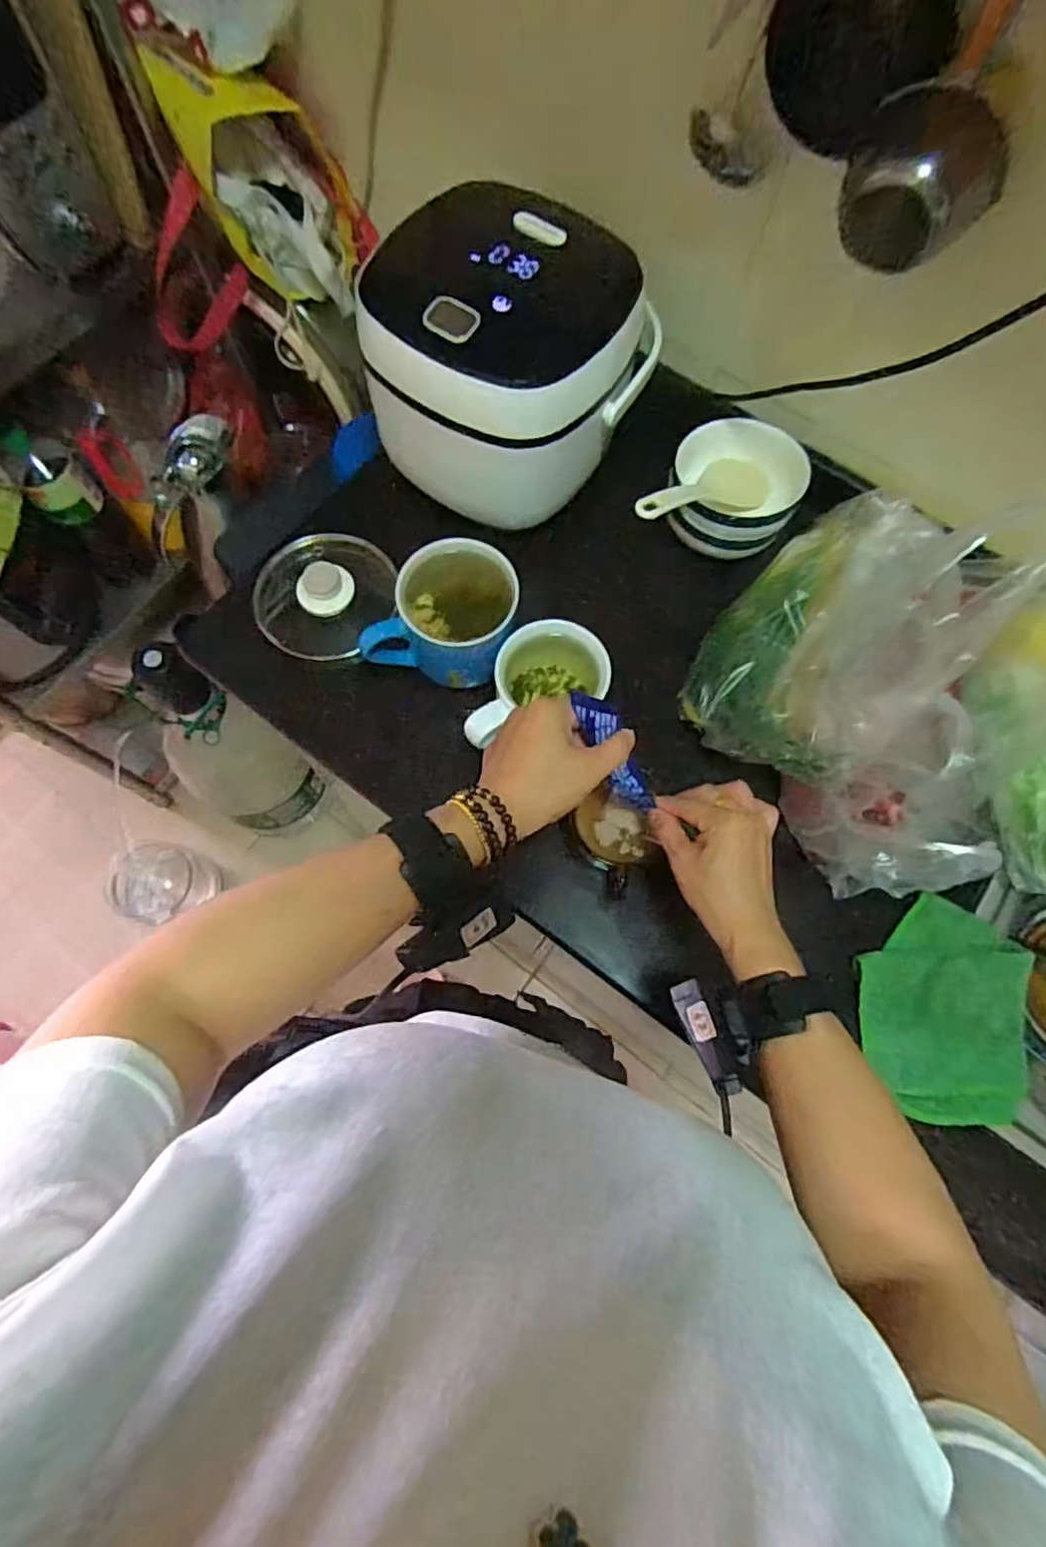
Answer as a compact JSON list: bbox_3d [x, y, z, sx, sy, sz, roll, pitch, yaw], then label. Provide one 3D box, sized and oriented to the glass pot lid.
[{"bbox_3d":[-0.184,-0.168,0.640,0.135,0.054,0.118,-4,107,-23],"label":"glass pot lid"}]

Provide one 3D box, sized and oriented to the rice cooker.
[{"bbox_3d":[-0.012,-0.359,0.605,0.212,0.176,0.197,31,73,8],"label":"rice cooker"}]

